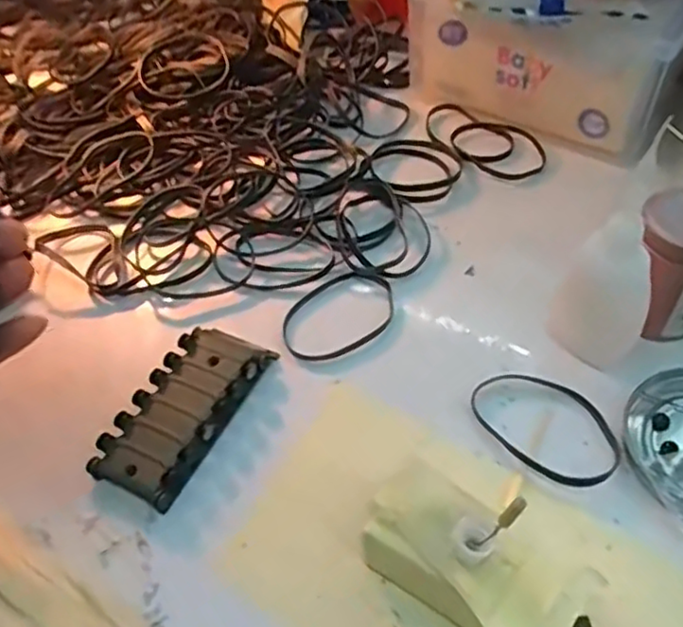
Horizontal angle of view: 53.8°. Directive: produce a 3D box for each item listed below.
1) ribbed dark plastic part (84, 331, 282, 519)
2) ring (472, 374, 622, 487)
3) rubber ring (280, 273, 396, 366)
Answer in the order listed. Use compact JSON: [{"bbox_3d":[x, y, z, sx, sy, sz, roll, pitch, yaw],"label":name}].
[{"bbox_3d":[-0.075,0.045,0.323,0.044,0.016,0.093,19,53,20],"label":"ribbed dark plastic part"},{"bbox_3d":[0.096,0.050,0.311,0.048,0.004,0.069,-33,54,-22],"label":"ring"},{"bbox_3d":[-0.001,0.000,0.364,0.069,0.005,0.048,-33,54,-22],"label":"rubber ring"}]

